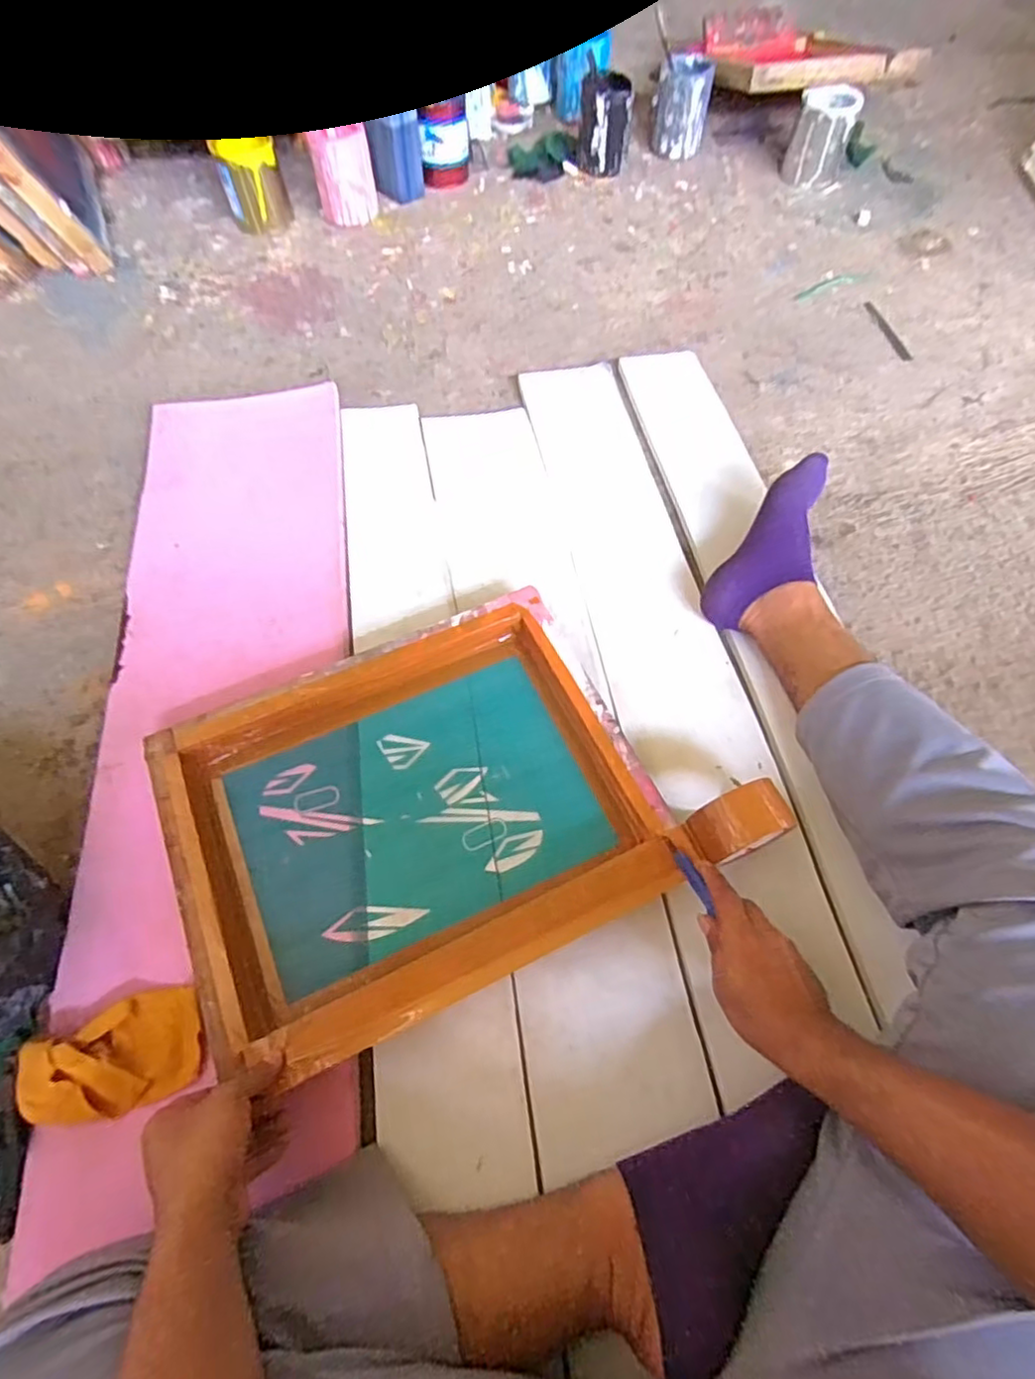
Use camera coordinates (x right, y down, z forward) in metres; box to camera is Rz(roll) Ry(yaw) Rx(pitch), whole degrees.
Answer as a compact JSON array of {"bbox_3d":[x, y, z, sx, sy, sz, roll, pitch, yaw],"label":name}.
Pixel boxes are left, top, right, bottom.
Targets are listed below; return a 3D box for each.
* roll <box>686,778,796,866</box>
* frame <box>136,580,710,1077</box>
[{"bbox_3d":[0.213,0.133,0.628,0.092,0.090,0.056,-22,64,-11],"label":"roll"},{"bbox_3d":[-0.106,0.118,0.649,0.443,0.065,0.362,-25,67,-8],"label":"frame"}]

